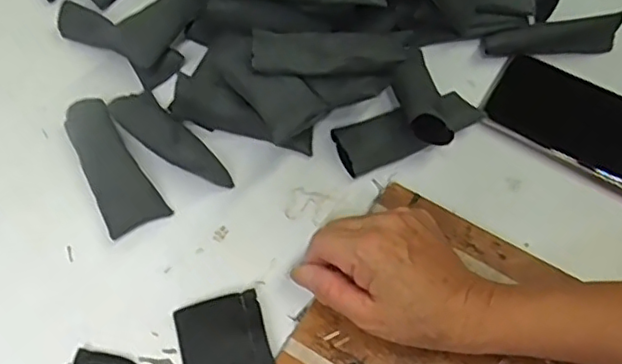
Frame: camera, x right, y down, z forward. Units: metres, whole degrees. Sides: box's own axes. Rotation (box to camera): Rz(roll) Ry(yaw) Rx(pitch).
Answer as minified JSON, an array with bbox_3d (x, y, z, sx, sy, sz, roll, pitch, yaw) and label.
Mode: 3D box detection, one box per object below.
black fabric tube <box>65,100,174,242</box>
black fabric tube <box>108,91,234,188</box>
[{"bbox_3d":[-0.140,-0.012,0.433,0.039,0.024,0.098,-29,66,-15],"label":"black fabric tube"},{"bbox_3d":[-0.101,-0.029,0.444,0.034,0.021,0.099,-40,69,-19],"label":"black fabric tube"}]

